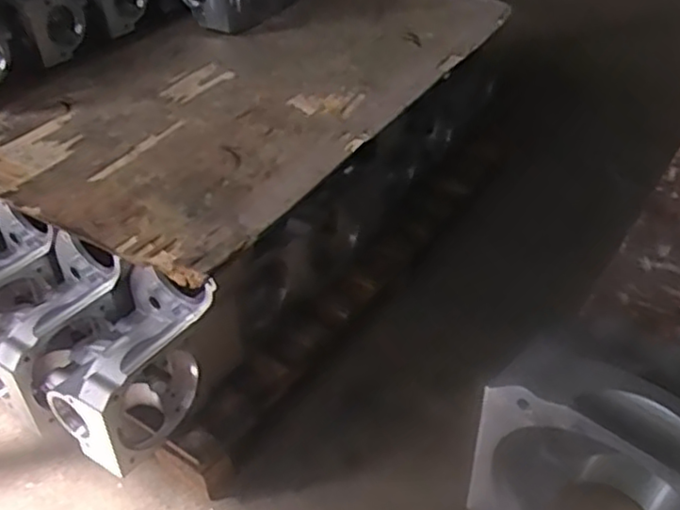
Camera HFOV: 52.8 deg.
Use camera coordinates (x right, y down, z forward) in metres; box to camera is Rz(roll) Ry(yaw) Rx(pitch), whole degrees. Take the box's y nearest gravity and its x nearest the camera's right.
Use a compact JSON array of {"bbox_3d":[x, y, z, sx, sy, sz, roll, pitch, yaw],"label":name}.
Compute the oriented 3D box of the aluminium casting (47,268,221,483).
[{"bbox_3d":[-0.323,0.177,1.054,0.168,0.235,0.227,29,49,33],"label":"aluminium casting"}]

